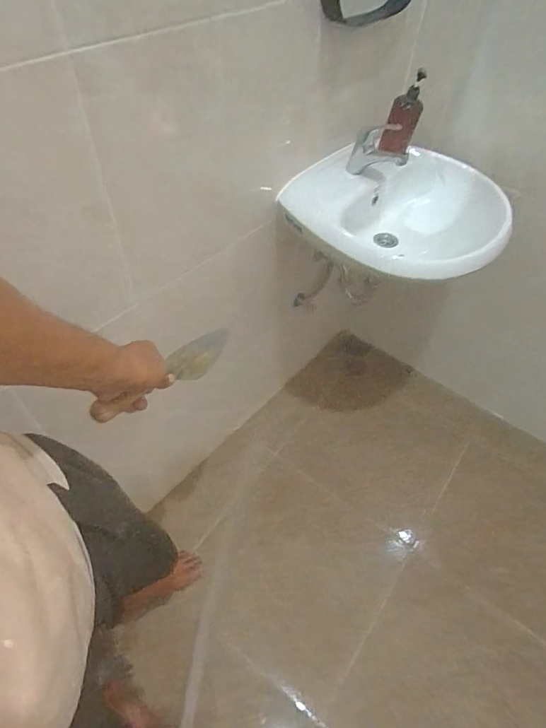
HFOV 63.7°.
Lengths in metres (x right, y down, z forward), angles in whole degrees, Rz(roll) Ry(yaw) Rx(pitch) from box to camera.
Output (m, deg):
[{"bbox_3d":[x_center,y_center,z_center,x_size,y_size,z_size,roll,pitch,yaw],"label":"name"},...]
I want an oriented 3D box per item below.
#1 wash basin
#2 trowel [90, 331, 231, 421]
[{"bbox_3d":[0.304,-0.352,1.065,0.470,0.164,0.487,28,50,18],"label":"wash basin"},{"bbox_3d":[-0.158,0.010,0.657,0.072,0.045,0.273,25,33,16],"label":"trowel"}]

